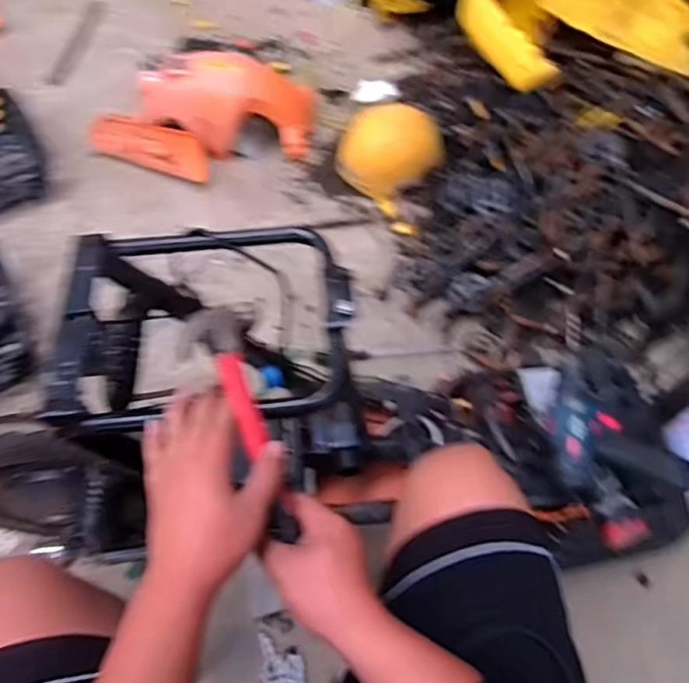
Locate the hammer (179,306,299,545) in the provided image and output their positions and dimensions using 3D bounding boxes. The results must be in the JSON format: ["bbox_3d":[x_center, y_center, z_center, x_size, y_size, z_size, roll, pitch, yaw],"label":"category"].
[{"bbox_3d":[-0.083,0.069,0.529,0.060,0.034,0.200,-18,90,-12],"label":"hammer"}]

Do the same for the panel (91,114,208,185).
[{"bbox_3d":[-0.521,-0.532,1.671,0.330,0.029,0.117,20,86,3],"label":"panel"}]

